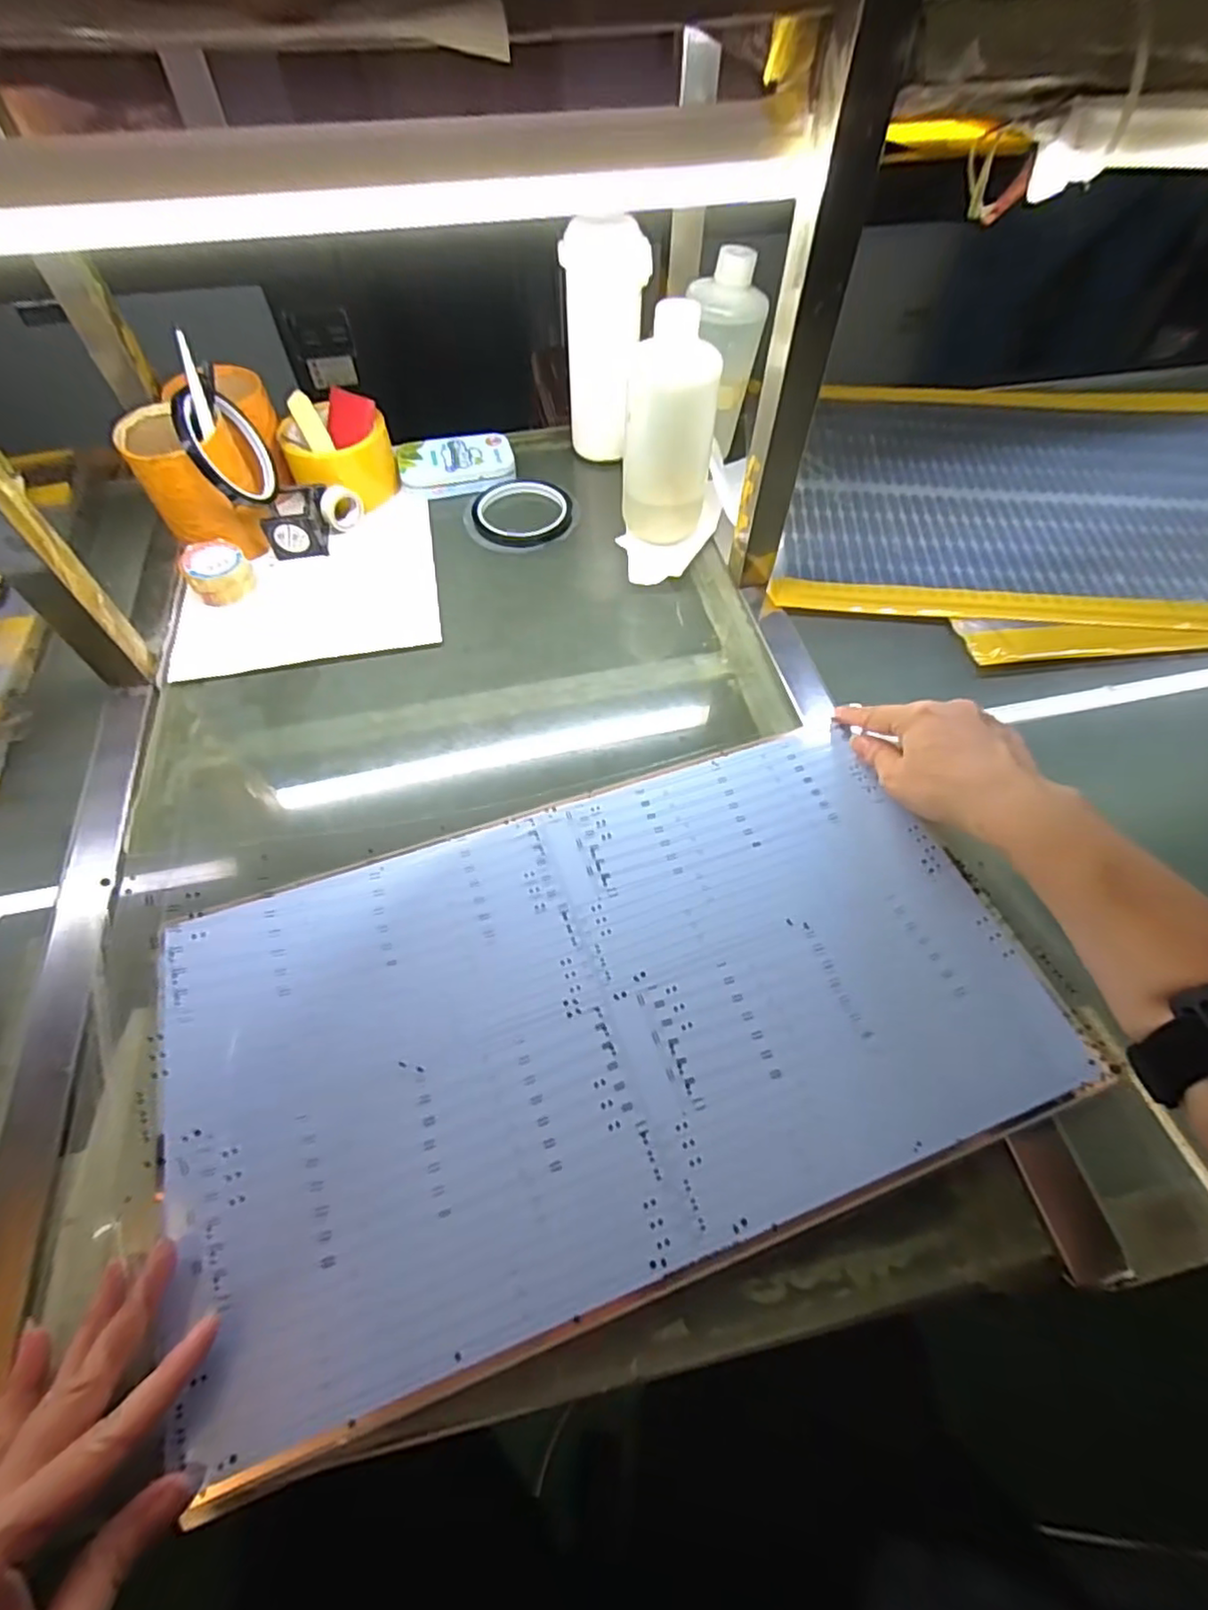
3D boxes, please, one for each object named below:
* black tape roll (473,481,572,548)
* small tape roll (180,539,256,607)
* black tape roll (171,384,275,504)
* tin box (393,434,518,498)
[{"bbox_3d":[-0.075,-0.271,0.582,0.090,0.008,0.086,0,59,-1],"label":"black tape roll"},{"bbox_3d":[-0.318,-0.195,0.523,0.047,0.029,0.055,-23,62,-14],"label":"small tape roll"},{"bbox_3d":[-0.296,-0.285,0.509,0.020,0.080,0.093,-10,30,12],"label":"black tape roll"},{"bbox_3d":[-0.141,-0.327,0.607,0.107,0.021,0.063,-11,60,-7],"label":"tin box"}]

